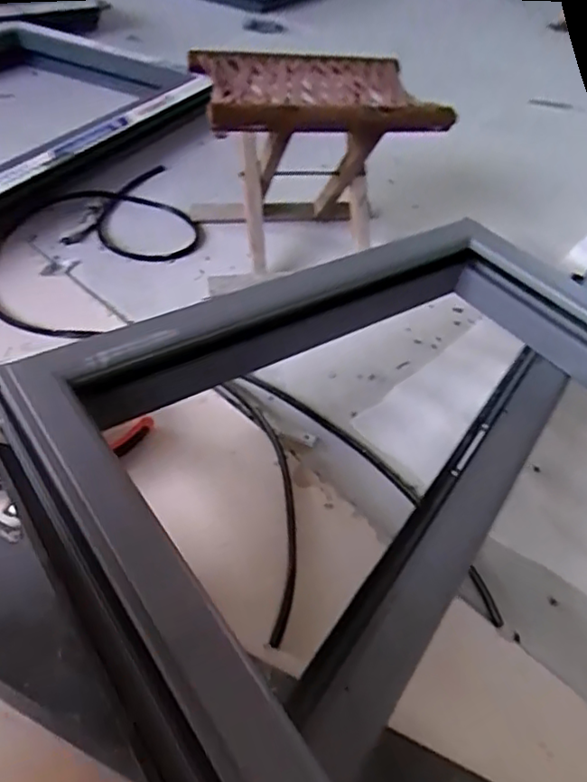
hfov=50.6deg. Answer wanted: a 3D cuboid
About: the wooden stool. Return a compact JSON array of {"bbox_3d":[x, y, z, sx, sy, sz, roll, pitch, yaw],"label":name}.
[{"bbox_3d":[0.019,-0.326,0.911,0.304,0.255,0.238,-6,46,-13],"label":"wooden stool"}]

